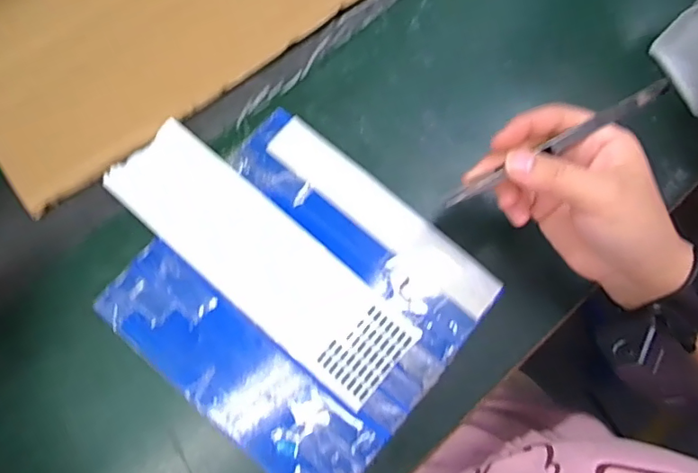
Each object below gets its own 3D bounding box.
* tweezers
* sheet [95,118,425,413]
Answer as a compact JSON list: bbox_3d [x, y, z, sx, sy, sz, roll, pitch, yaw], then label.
[{"bbox_3d":[0.113,-0.050,0.292,0.131,0.006,0.008,-29,75,10],"label":"tweezers"},{"bbox_3d":[-0.061,0.013,0.358,0.231,0.009,0.068,40,81,8],"label":"sheet"}]

